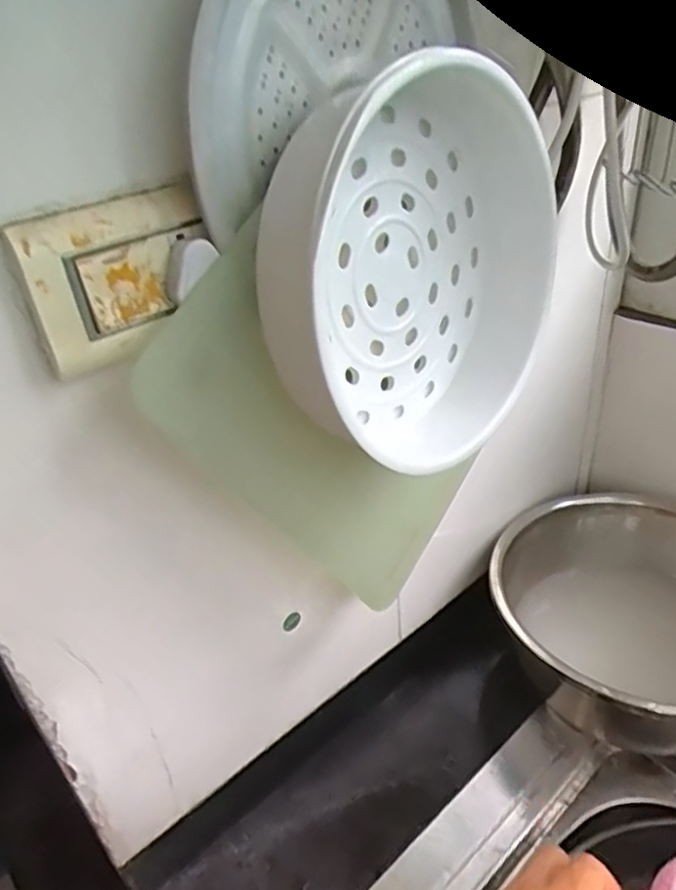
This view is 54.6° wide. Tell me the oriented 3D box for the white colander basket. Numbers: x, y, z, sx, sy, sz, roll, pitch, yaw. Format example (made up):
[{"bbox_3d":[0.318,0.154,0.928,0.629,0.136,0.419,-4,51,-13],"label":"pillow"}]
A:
[{"bbox_3d":[0.054,-0.095,0.385,0.208,0.208,0.068,-32,42,-34],"label":"white colander basket"}]

